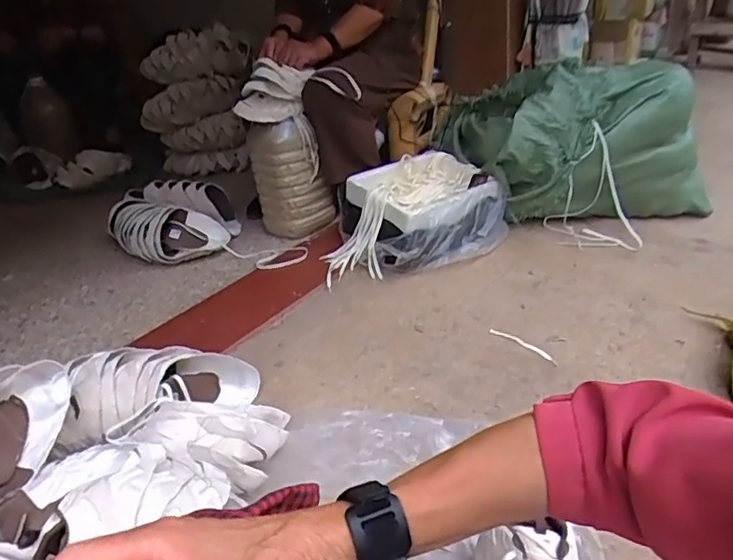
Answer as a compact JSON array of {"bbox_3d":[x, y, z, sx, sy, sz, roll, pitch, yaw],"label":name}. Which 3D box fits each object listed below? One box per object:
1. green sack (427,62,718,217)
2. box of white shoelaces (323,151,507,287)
[{"bbox_3d":[0.639,-0.422,1.820,0.706,0.444,0.484,-10,28,-8],"label":"green sack"},{"bbox_3d":[0.110,-0.163,1.541,0.504,0.214,0.288,-21,31,-25],"label":"box of white shoelaces"}]

